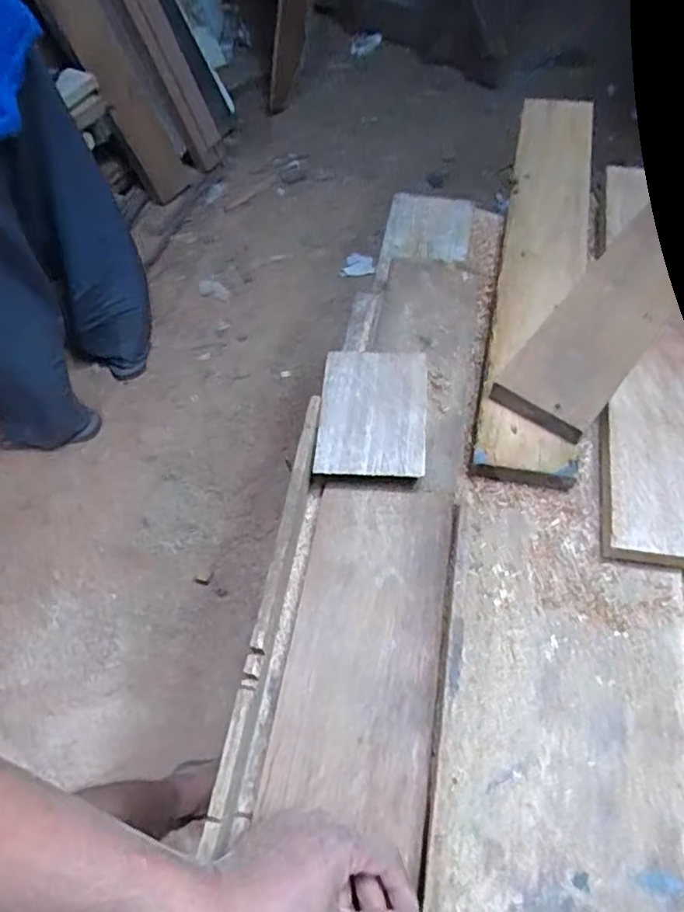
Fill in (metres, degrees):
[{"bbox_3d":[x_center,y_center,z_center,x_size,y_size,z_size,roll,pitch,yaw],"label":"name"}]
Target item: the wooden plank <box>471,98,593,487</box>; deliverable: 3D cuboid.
[{"bbox_3d":[0.266,-0.272,0.811,0.108,0.032,0.692,7,58,16],"label":"wooden plank"}]

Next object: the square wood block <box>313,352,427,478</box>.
[{"bbox_3d":[0.031,-0.045,0.611,0.102,0.025,0.148,3,62,5],"label":"square wood block"}]

